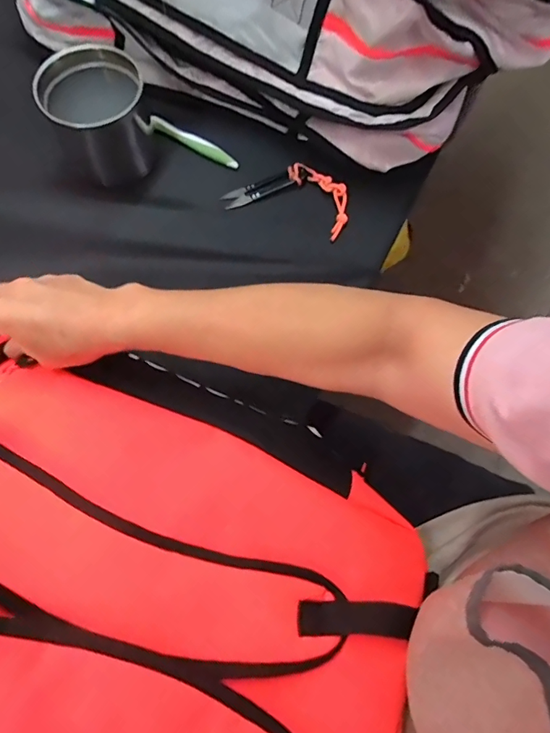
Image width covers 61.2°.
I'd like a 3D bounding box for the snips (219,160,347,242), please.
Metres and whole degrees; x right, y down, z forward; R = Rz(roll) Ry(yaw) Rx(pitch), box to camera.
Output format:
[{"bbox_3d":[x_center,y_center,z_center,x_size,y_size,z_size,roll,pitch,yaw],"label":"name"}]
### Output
[{"bbox_3d":[0.017,-0.195,0.519,0.136,0.015,0.076,17,71,4],"label":"snips"}]

